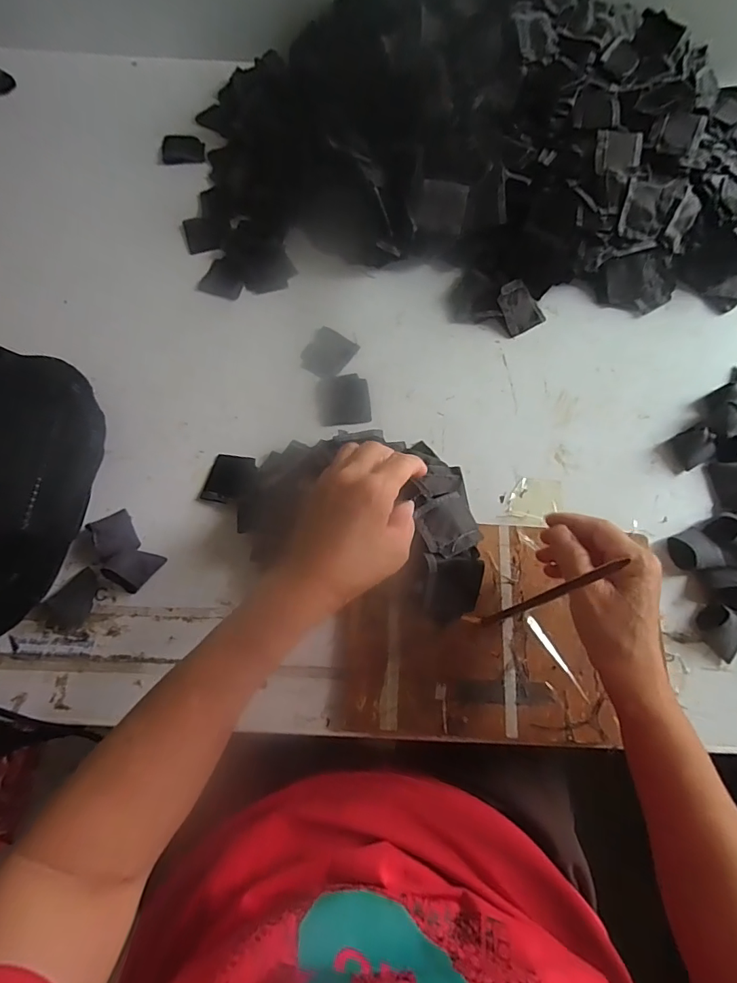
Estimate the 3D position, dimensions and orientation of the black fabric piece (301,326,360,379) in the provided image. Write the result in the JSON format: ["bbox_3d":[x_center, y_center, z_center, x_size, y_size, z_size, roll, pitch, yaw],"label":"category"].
[{"bbox_3d":[-0.044,-0.147,0.496,0.049,0.006,0.054,30,79,11],"label":"black fabric piece"}]

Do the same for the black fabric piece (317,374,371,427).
[{"bbox_3d":[-0.025,-0.094,0.475,0.051,0.004,0.058,-7,68,-3],"label":"black fabric piece"}]

